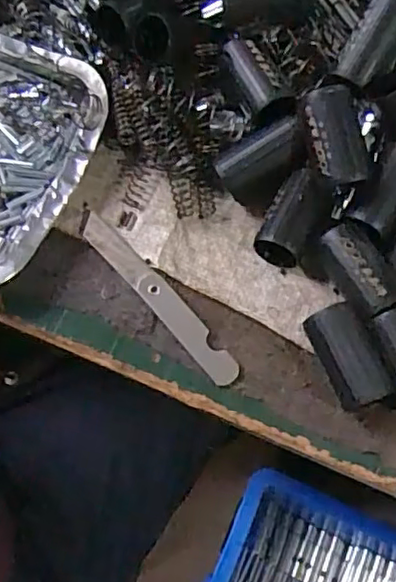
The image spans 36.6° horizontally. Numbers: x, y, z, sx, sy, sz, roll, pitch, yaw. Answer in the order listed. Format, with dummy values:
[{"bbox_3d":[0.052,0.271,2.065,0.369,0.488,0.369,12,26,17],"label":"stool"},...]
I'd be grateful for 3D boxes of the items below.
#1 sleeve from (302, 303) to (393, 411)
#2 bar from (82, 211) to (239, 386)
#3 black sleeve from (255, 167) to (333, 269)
[{"bbox_3d":[0.091,0.042,0.370,0.033,0.032,0.060,-24,71,-7],"label":"sleeve"},{"bbox_3d":[-0.027,0.003,0.399,0.020,0.005,0.148,-41,76,-11],"label":"bar"},{"bbox_3d":[0.064,-0.047,0.399,0.033,0.036,0.054,30,73,11],"label":"black sleeve"}]

